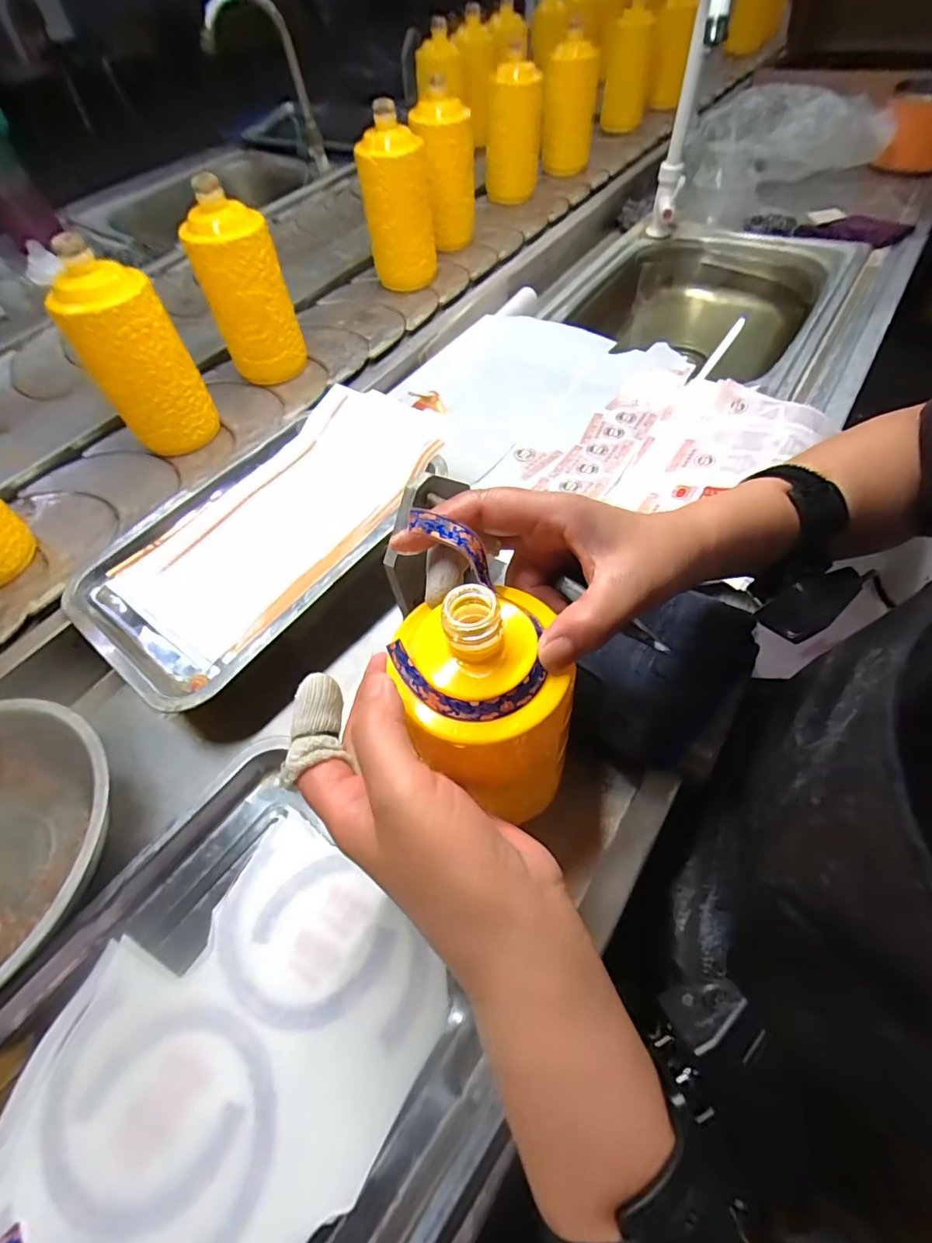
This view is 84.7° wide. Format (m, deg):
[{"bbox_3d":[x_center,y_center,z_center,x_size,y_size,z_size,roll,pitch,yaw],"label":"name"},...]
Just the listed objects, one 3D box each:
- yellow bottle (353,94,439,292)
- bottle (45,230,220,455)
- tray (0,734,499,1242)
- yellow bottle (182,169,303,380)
[{"bbox_3d":[-0.089,-0.556,0.681,0.093,0.172,0.092,-7,57,-1],"label":"yellow bottle"},{"bbox_3d":[-0.327,-0.263,0.514,0.093,0.177,0.077,-33,61,-17],"label":"bottle"},{"bbox_3d":[-0.157,0.259,0.259,0.250,0.031,0.312,31,65,22],"label":"tray"},{"bbox_3d":[-0.242,-0.362,0.569,0.087,0.183,0.070,-24,58,-12],"label":"yellow bottle"}]

